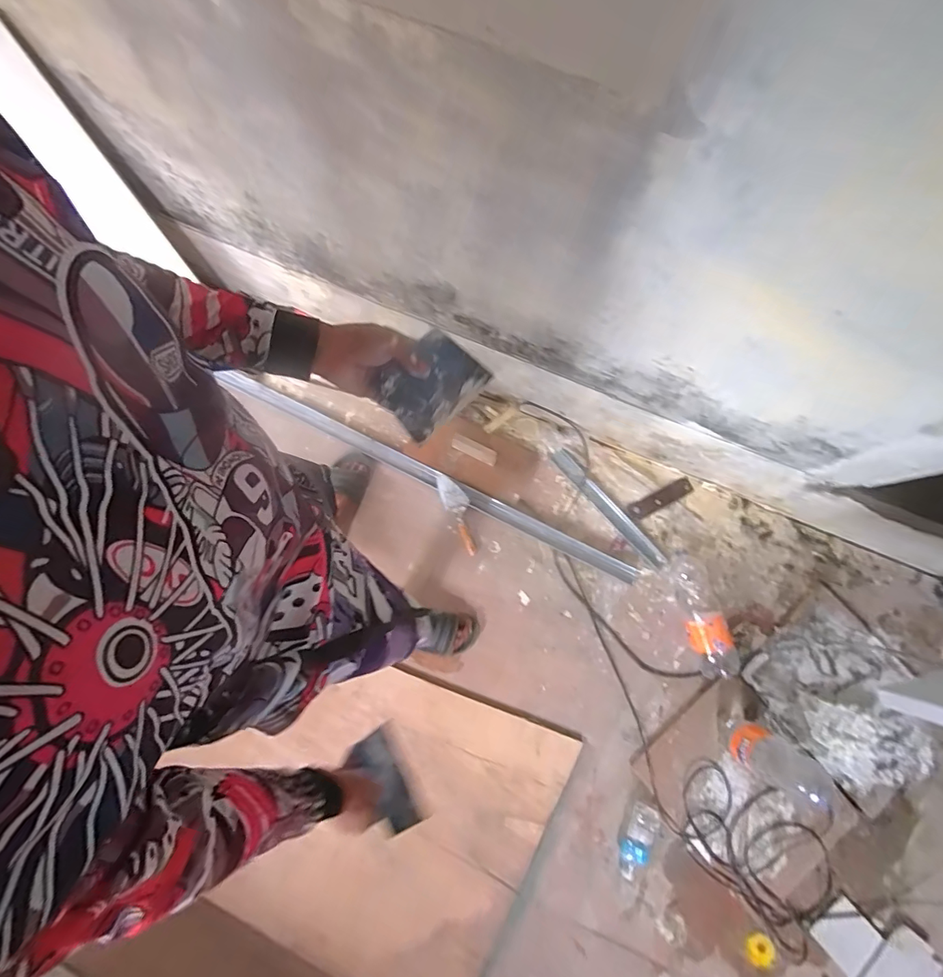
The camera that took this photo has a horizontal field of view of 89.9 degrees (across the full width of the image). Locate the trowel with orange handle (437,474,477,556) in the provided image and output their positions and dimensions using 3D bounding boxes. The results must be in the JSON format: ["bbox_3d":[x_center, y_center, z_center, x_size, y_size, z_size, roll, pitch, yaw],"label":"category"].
[{"bbox_3d":[-0.031,0.069,1.368,0.067,0.036,0.240,-26,79,-5],"label":"trowel with orange handle"}]

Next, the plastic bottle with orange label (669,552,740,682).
[{"bbox_3d":[0.629,0.342,1.295,0.097,0.085,0.337,-15,79,-3],"label":"plastic bottle with orange label"}]

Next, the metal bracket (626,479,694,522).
[{"bbox_3d":[0.560,0.033,1.401,0.203,0.008,0.052,-27,81,-5],"label":"metal bracket"}]

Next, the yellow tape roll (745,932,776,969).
[{"bbox_3d":[0.719,1.150,1.176,0.072,0.010,0.067,0,78,0],"label":"yellow tape roll"}]

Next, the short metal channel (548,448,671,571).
[{"bbox_3d":[0.399,0.055,1.381,0.049,0.023,0.435,-41,81,-7],"label":"short metal channel"}]

